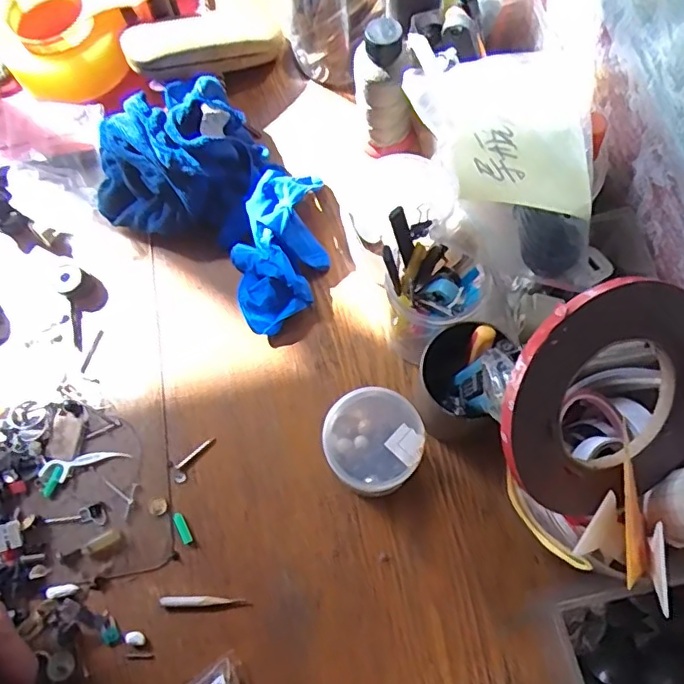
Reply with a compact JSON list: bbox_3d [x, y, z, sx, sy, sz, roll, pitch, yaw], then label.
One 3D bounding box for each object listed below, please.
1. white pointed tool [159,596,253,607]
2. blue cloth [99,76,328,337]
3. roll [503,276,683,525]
[{"bbox_3d":[-0.106,0.200,0.441,0.070,0.004,0.007,-1,72,1],"label":"white pointed tool"},{"bbox_3d":[-0.111,-0.140,0.510,0.245,0.070,0.155,38,77,12],"label":"blue cloth"},{"bbox_3d":[0.150,0.034,0.316,0.130,0.012,0.134,-37,115,-2],"label":"roll"}]

